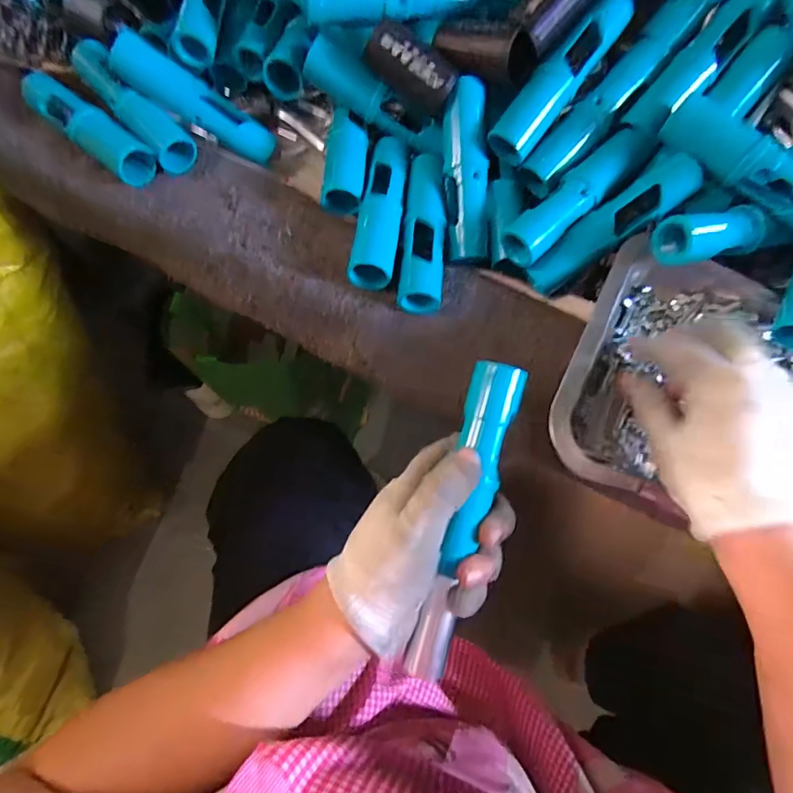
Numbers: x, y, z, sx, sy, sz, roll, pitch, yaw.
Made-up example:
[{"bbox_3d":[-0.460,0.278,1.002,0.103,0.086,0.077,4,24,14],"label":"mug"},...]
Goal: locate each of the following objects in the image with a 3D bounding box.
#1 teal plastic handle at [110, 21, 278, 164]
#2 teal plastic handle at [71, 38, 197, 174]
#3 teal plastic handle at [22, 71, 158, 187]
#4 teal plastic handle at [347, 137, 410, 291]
[{"bbox_3d":[-0.150,-0.221,0.373,0.119,0.030,0.030,27,68,-21],"label":"teal plastic handle"},{"bbox_3d":[-0.201,-0.220,0.374,0.030,0.028,0.116,-42,76,-16],"label":"teal plastic handle"},{"bbox_3d":[-0.233,-0.203,0.370,0.129,0.026,0.030,38,72,11],"label":"teal plastic handle"},{"bbox_3d":[-0.010,-0.131,0.358,0.029,0.027,0.119,9,69,1],"label":"teal plastic handle"}]

